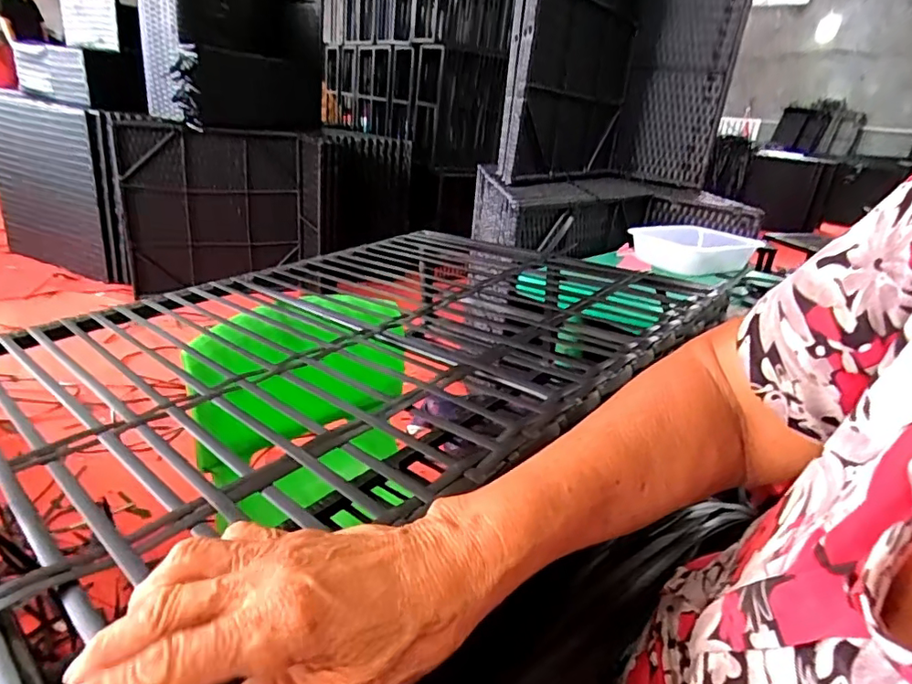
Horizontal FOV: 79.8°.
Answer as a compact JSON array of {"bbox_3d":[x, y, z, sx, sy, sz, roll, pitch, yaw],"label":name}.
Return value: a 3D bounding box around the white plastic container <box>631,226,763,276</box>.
[{"bbox_3d":[0.562,-0.220,1.303,0.266,0.068,0.286,19,25,29],"label":"white plastic container"}]

